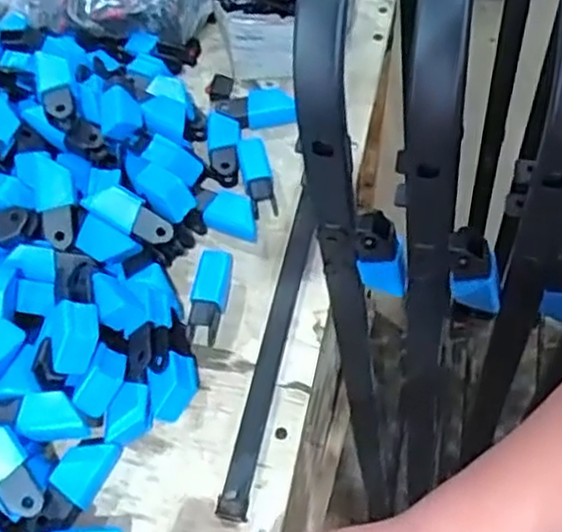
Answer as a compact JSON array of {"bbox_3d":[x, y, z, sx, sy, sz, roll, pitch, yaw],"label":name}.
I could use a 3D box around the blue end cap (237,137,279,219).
[{"bbox_3d":[-0.024,-0.093,0.752,0.028,0.022,0.089,-10,57,-5],"label":"blue end cap"}]

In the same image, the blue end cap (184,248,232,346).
[{"bbox_3d":[-0.064,0.025,0.675,0.030,0.031,0.086,5,57,5],"label":"blue end cap"}]

